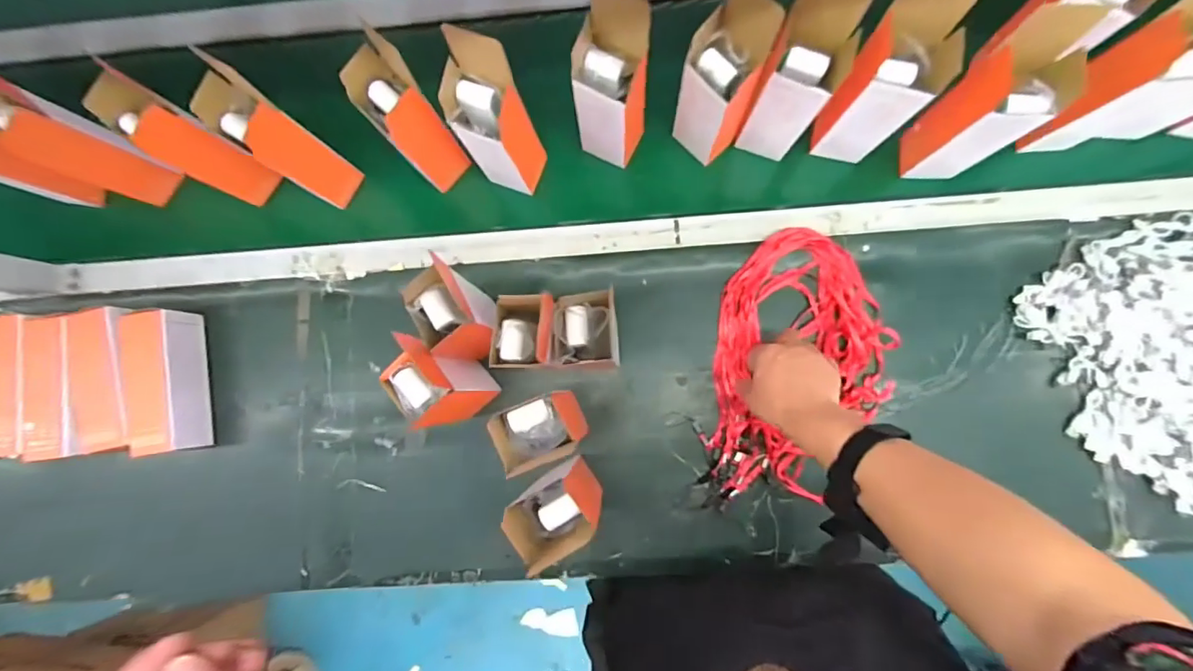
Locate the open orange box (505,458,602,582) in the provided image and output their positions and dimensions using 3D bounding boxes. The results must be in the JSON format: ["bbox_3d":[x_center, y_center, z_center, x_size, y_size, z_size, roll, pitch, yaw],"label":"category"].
[{"bbox_3d":[-0.037,0.182,0.584,0.062,0.187,0.058,-30,84,0],"label":"open orange box"}]

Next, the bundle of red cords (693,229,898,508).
[{"bbox_3d":[0.252,0.049,0.669,0.211,0.027,0.343,13,88,5],"label":"bundle of red cords"}]

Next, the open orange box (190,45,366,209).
[{"bbox_3d":[-0.361,-0.223,0.619,0.073,0.202,0.062,41,88,5],"label":"open orange box"}]

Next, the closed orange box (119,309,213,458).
[{"bbox_3d":[-0.556,0.061,0.698,0.067,0.077,0.184,-3,85,2],"label":"closed orange box"}]

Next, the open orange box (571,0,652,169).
[{"bbox_3d":[0.015,-0.264,0.600,0.081,0.204,0.071,26,87,5],"label":"open orange box"}]

